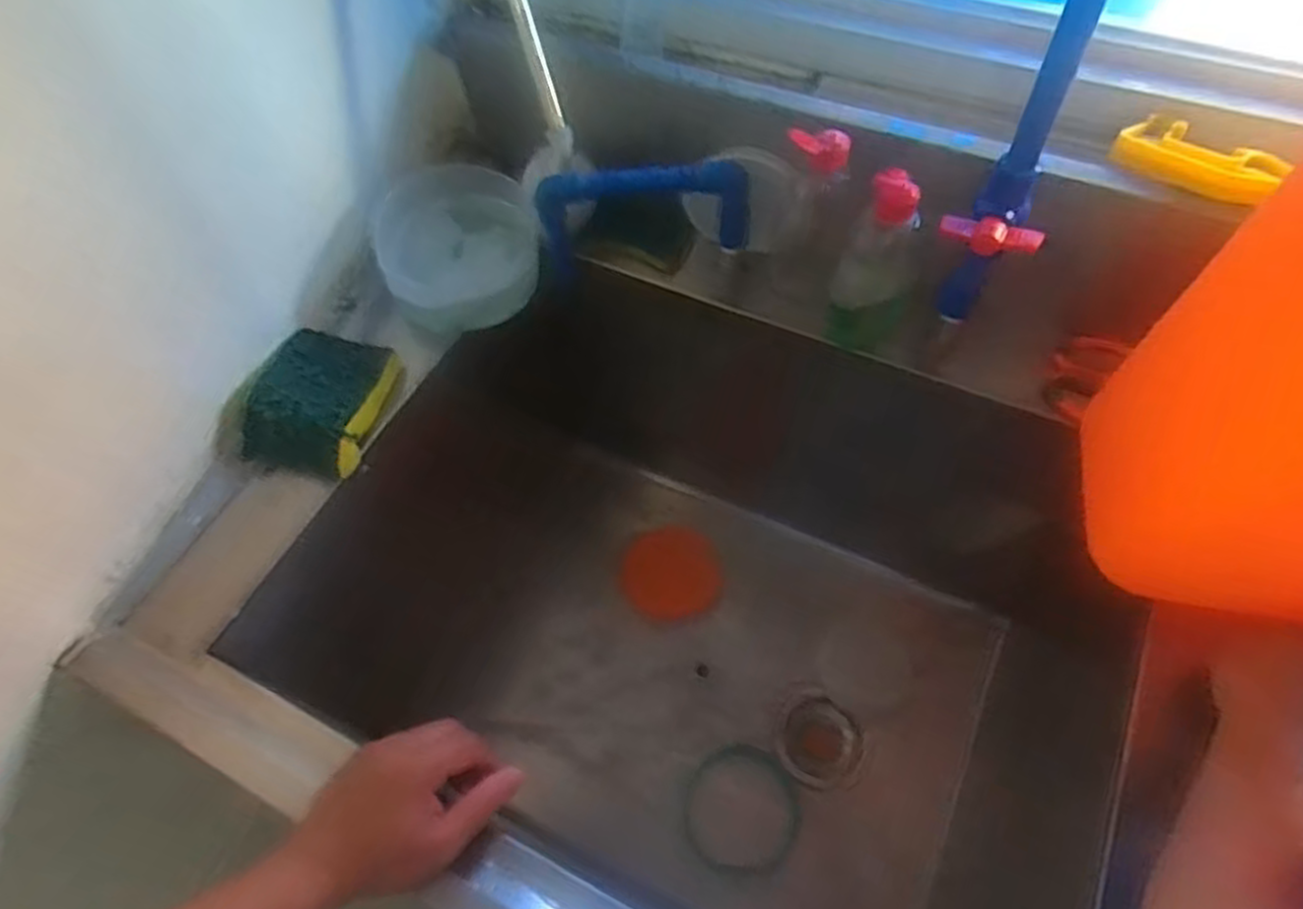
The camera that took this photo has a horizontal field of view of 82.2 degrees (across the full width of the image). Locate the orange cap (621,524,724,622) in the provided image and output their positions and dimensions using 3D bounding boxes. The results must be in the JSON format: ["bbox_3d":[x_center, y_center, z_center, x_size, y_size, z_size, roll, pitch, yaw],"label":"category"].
[{"bbox_3d":[0.025,0.150,0.937,0.120,0.006,0.112,0,88,-1],"label":"orange cap"}]

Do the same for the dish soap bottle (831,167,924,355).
[{"bbox_3d":[0.179,-0.145,0.602,0.058,0.161,0.047,-40,65,-17],"label":"dish soap bottle"}]

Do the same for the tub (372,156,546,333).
[{"bbox_3d":[-0.179,-0.194,0.700,0.149,0.075,0.149,-20,80,-20],"label":"tub"}]

